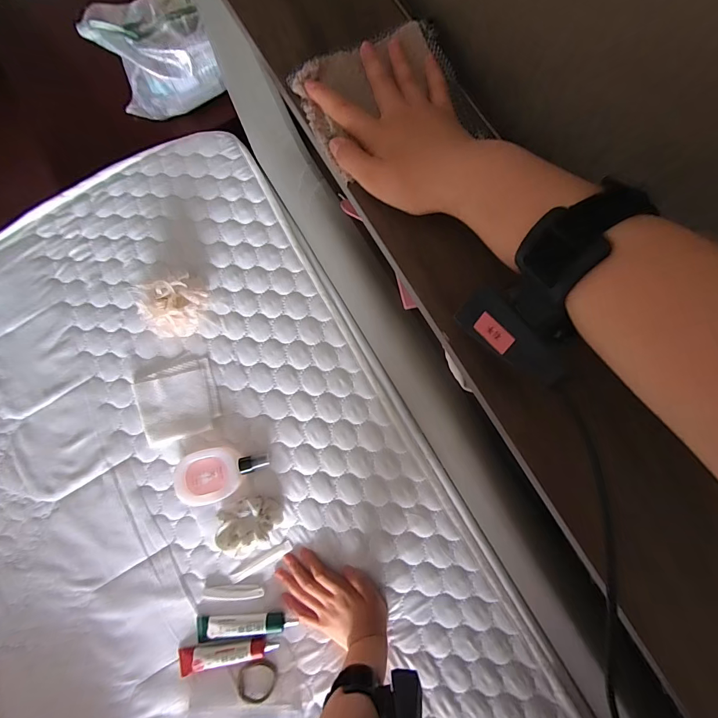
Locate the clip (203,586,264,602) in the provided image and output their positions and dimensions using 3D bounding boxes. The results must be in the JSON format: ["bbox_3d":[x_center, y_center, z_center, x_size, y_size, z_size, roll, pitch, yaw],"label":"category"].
[{"bbox_3d":[-0.167,0.315,0.508,0.078,0.014,0.021,-1,81,0],"label":"clip"}]

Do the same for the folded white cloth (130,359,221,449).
[{"bbox_3d":[-0.256,0.062,0.536,0.110,0.013,0.099,-18,82,-3],"label":"folded white cloth"}]

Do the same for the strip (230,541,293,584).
[{"bbox_3d":[-0.132,0.277,0.516,0.090,0.008,0.016,-30,83,-4],"label":"strip"}]

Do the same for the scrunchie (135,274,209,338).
[{"bbox_3d":[-0.269,-0.074,0.534,0.098,0.054,0.081,-3,82,-1],"label":"scrunchie"}]

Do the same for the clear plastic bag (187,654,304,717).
[{"bbox_3d":[-0.145,0.450,0.475,0.143,0.018,0.115,-5,82,-1],"label":"clear plastic bag"}]

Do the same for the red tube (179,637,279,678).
[{"bbox_3d":[-0.172,0.381,0.492,0.126,0.014,0.030,-14,82,-2],"label":"red tube"}]

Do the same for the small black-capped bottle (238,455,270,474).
[{"bbox_3d":[-0.144,0.145,0.523,0.040,0.015,0.021,-8,82,-1],"label":"small black-capped bottle"}]

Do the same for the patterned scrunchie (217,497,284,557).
[{"bbox_3d":[-0.144,0.221,0.502,0.081,0.033,0.069,-4,82,-1],"label":"patterned scrunchie"}]

